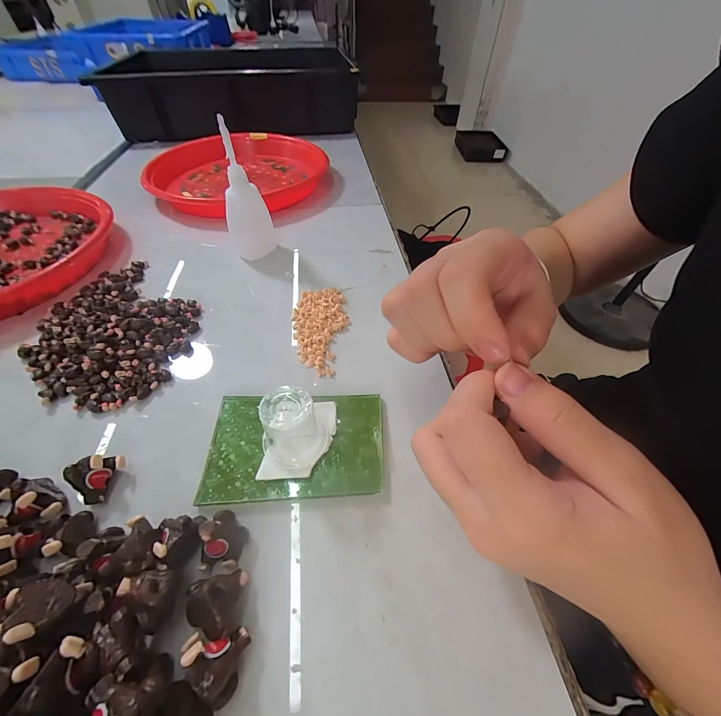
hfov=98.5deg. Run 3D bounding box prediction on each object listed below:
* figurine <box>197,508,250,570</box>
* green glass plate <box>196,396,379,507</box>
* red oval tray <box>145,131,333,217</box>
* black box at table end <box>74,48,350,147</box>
[{"bbox_3d":[-0.066,0.087,0.150,0.018,0.021,0.023,-3,50,-5],"label":"figurine"},{"bbox_3d":[-0.039,0.052,0.190,0.102,0.007,0.068,1,50,-2],"label":"green glass plate"},{"bbox_3d":[-0.166,-0.262,0.435,0.230,0.030,0.222,-2,50,-5],"label":"red oval tray"},{"bbox_3d":[-0.247,-0.562,0.647,0.412,0.097,0.363,-7,51,-9],"label":"black box at table end"}]

